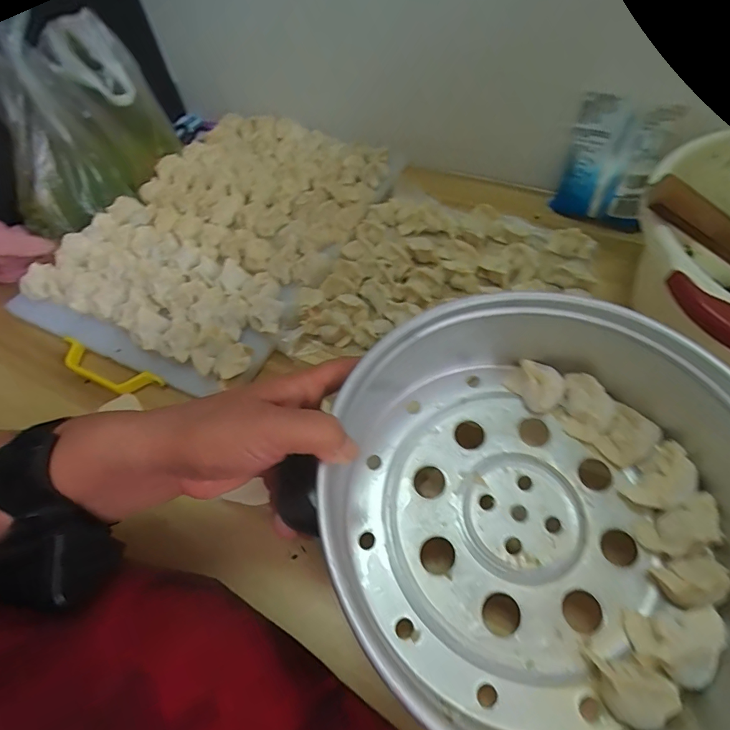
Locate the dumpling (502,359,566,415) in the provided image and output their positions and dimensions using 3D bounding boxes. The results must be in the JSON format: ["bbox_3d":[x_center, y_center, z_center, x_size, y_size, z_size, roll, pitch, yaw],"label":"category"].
[{"bbox_3d":[0.135,0.015,0.338,0.043,0.028,0.029,33,65,24],"label":"dumpling"}]

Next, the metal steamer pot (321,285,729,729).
[{"bbox_3d":[0.108,0.079,0.264,0.259,0.102,0.264,-1,52,2],"label":"metal steamer pot"}]

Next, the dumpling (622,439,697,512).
[{"bbox_3d":[0.205,0.079,0.290,0.046,0.025,0.032,-32,59,-15],"label":"dumpling"}]

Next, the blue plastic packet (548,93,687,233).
[{"bbox_3d":[0.284,-0.230,0.487,0.102,0.116,0.045,29,59,22],"label":"blue plastic packet"}]

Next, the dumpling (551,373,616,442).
[{"bbox_3d":[0.168,0.033,0.324,0.041,0.032,0.037,32,65,24],"label":"dumpling"}]

